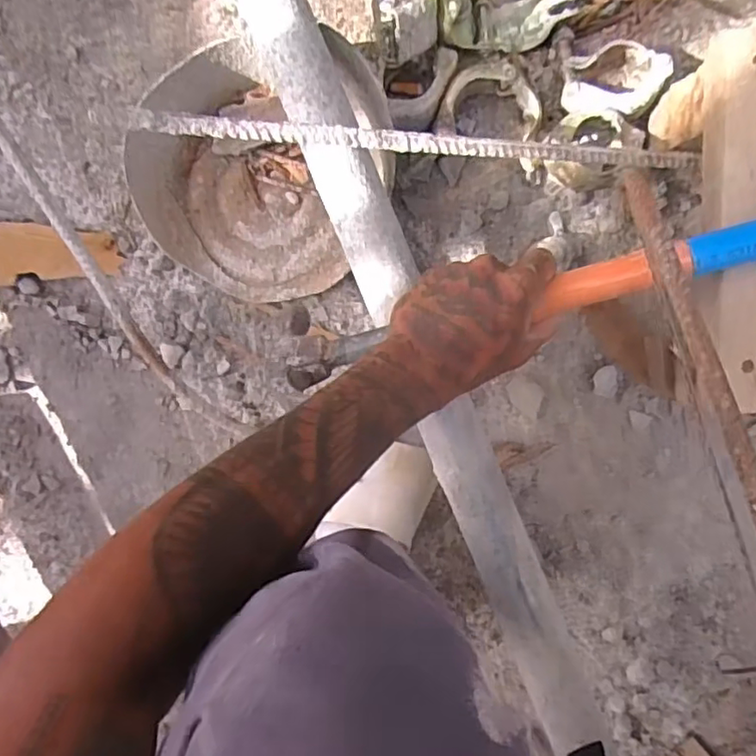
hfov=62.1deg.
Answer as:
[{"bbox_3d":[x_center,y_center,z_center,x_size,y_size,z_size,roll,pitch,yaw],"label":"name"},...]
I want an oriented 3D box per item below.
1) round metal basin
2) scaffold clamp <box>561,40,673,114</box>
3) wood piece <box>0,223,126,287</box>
[{"bbox_3d":[-0.108,-0.178,0.541,0.193,0.089,0.208,0,97,4],"label":"round metal basin"},{"bbox_3d":[0.198,-0.252,0.534,0.077,0.047,0.056,4,97,3],"label":"scaffold clamp"},{"bbox_3d":[-0.350,-0.117,0.596,0.209,0.020,0.056,-3,97,4],"label":"wood piece"}]

